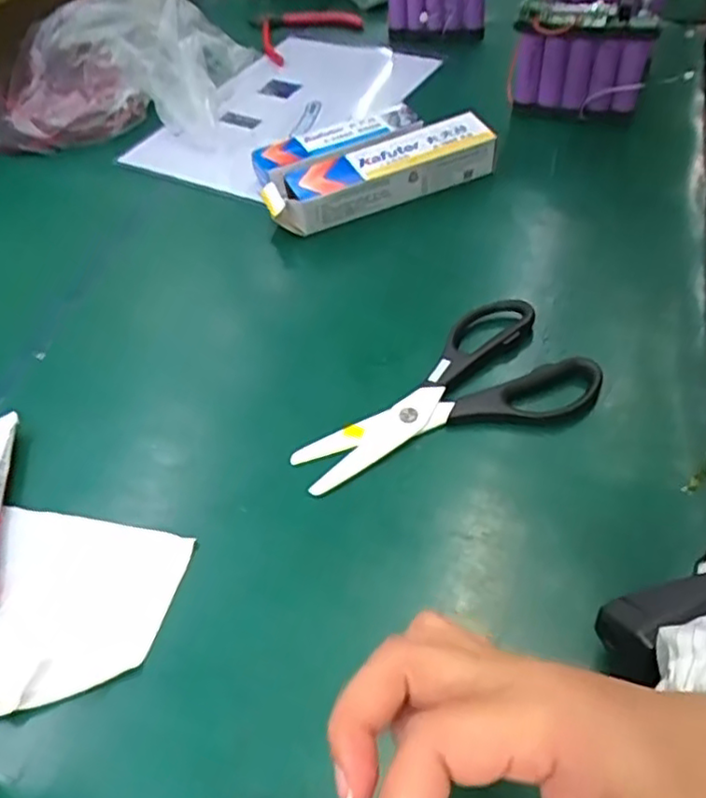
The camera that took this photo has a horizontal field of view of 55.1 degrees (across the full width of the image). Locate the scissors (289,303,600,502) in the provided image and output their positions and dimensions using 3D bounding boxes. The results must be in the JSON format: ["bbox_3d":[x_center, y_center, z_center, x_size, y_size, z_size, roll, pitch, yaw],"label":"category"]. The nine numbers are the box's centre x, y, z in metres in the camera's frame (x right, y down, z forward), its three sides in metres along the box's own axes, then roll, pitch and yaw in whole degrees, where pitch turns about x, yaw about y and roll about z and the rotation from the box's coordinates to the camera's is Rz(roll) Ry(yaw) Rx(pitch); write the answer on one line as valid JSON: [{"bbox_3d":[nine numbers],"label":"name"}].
[{"bbox_3d":[0.049,-0.005,0.418,0.179,0.021,0.102,-20,50,-9],"label":"scissors"}]

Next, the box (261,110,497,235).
[{"bbox_3d":[0.022,-0.187,0.567,0.193,0.051,0.048,-21,48,-10],"label":"box"}]

